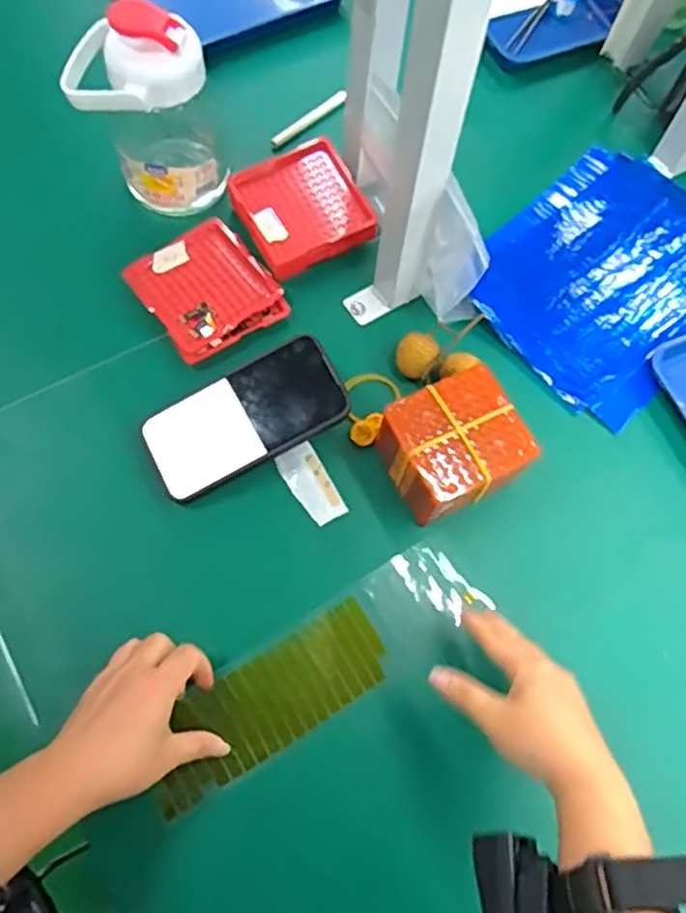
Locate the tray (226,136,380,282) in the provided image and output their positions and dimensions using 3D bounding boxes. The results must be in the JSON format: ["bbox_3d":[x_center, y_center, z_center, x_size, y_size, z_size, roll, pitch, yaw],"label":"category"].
[{"bbox_3d":[-0.036,-0.220,0.629,0.110,0.035,0.112,-24,73,-10],"label":"tray"}]

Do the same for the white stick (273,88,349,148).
[{"bbox_3d":[-0.032,-0.330,0.685,0.093,0.010,0.012,-40,77,-15],"label":"white stick"}]

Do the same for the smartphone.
[{"bbox_3d":[-0.076,-0.030,0.548,0.156,0.012,0.075,-29,81,0],"label":"smartphone"}]

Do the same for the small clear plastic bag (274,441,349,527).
[{"bbox_3d":[-0.025,0.023,0.559,0.032,0.007,0.065,-30,78,-9],"label":"small clear plastic bag"}]

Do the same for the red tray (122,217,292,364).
[{"bbox_3d":[-0.118,-0.142,0.603,0.100,0.027,0.112,-36,75,-14],"label":"red tray"}]

